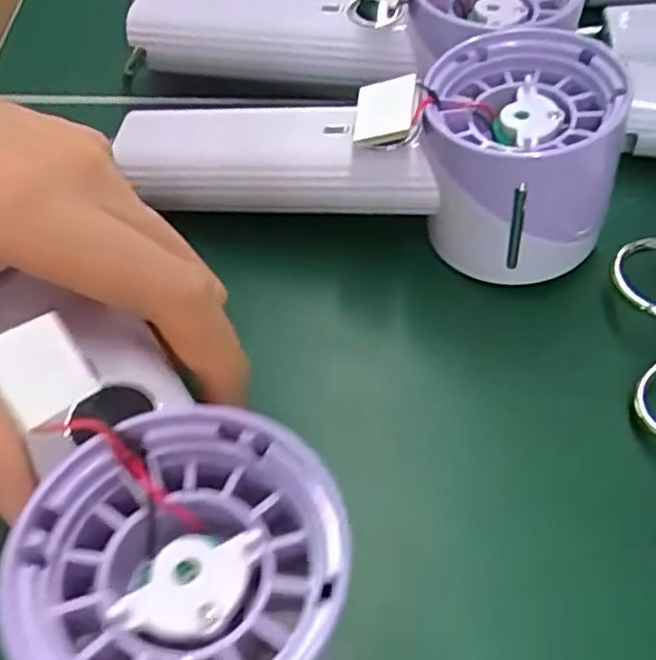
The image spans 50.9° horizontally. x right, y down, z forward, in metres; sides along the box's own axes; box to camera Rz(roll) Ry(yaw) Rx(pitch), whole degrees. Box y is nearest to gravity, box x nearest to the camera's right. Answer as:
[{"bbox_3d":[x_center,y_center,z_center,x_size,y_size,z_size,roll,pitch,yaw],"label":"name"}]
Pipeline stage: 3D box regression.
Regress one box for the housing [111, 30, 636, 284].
[{"bbox_3d":[0.010,-0.064,0.256,0.180,0.060,0.077,5,55,18],"label":"housing"}]

